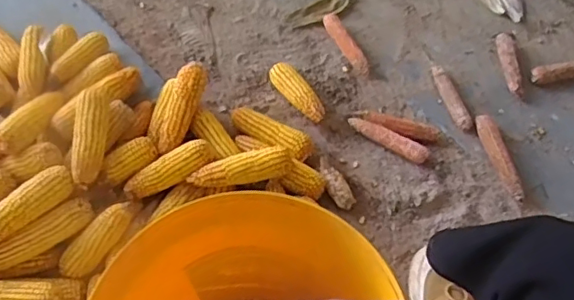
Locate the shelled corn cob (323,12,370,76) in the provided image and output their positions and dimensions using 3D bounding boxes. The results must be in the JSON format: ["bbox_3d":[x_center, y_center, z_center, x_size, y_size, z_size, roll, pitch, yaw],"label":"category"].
[{"bbox_3d":[0.115,-0.205,1.081,0.033,0.029,0.153,-26,64,-13],"label":"shelled corn cob"}]

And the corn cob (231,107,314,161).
[{"bbox_3d":[-0.029,-0.028,0.968,0.160,0.050,0.046,30,64,16],"label":"corn cob"}]

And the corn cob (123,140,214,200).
[{"bbox_3d":[-0.186,0.030,0.884,0.147,0.039,0.052,-20,61,-11],"label":"corn cob"}]

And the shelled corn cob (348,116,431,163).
[{"bbox_3d":[0.176,-0.021,0.977,0.150,0.025,0.028,32,66,17],"label":"shelled corn cob"}]

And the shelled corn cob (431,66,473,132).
[{"bbox_3d":[0.298,-0.098,1.017,0.028,0.035,0.148,-13,61,-6],"label":"shelled corn cob"}]

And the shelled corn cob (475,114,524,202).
[{"bbox_3d":[0.355,0.009,0.949,0.034,0.029,0.164,-9,61,-4],"label":"shelled corn cob"}]

